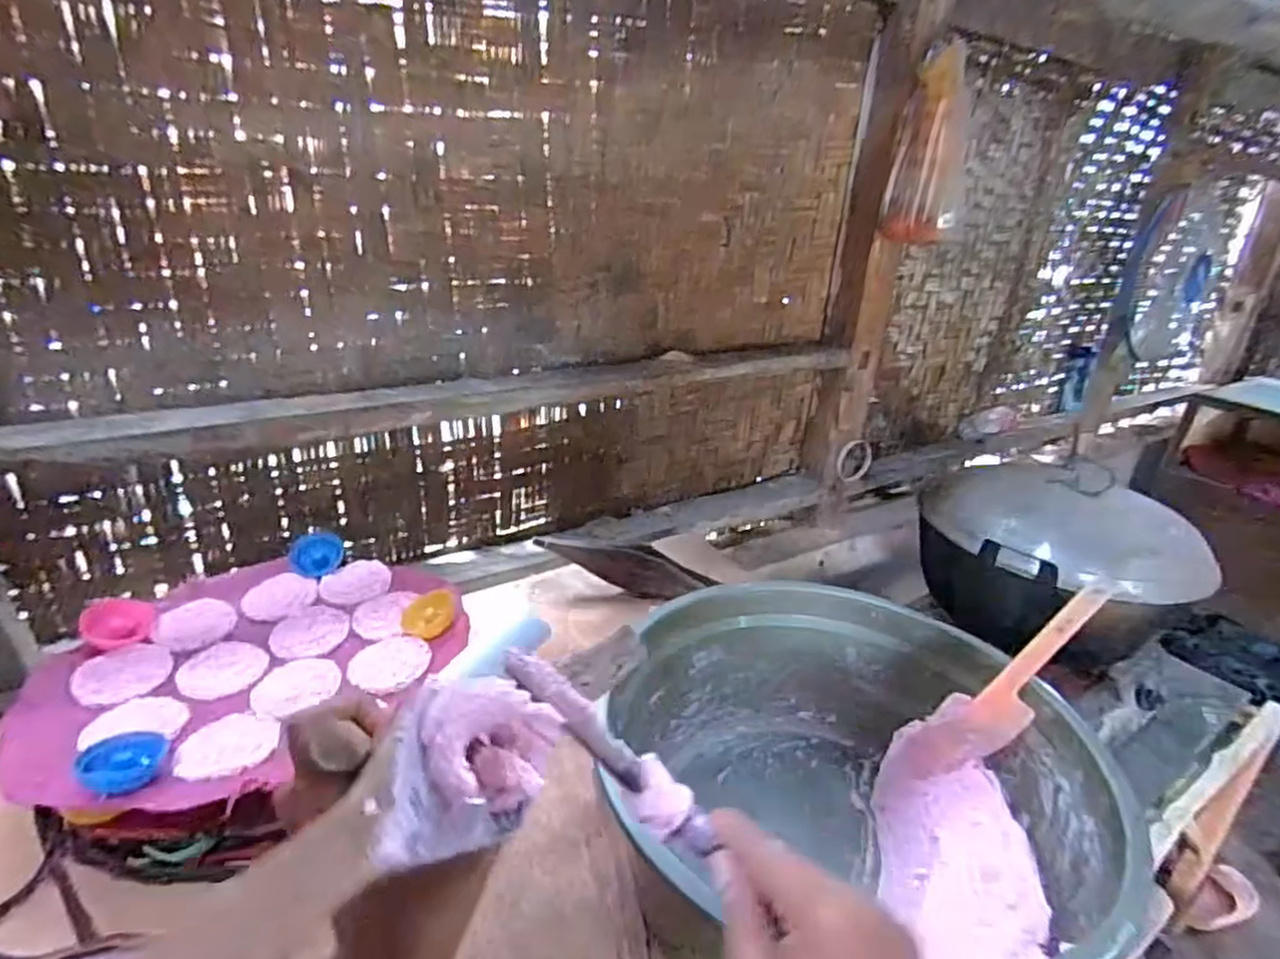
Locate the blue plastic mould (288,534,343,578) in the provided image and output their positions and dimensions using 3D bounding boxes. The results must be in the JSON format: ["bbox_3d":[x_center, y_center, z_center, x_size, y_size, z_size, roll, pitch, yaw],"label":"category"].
[{"bbox_3d":[-0.413,0.096,0.863,0.060,0.032,0.066,-7,27,-23],"label":"blue plastic mould"}]

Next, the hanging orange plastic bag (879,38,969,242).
[{"bbox_3d":[0.468,-0.525,1.067,0.041,0.282,0.127,-18,33,-32],"label":"hanging orange plastic bag"}]

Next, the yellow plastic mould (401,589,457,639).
[{"bbox_3d":[-0.240,0.153,0.768,0.055,0.027,0.067,1,25,-6],"label":"yellow plastic mould"}]

